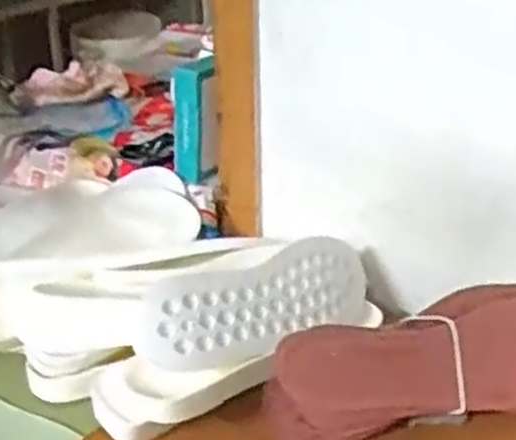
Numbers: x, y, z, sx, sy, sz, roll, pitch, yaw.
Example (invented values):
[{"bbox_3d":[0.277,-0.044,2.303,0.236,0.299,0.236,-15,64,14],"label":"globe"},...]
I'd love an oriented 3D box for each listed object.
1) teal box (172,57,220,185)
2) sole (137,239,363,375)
[{"bbox_3d":[-0.064,-0.099,0.827,0.044,0.128,0.035,-5,25,-9],"label":"teal box"},{"bbox_3d":[0.008,0.069,0.665,0.236,0.077,0.022,-13,-10,-42],"label":"sole"}]

